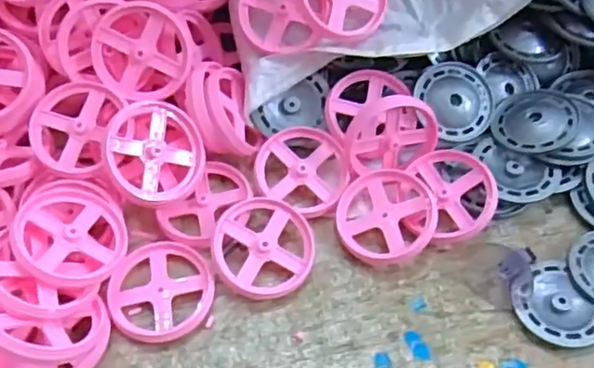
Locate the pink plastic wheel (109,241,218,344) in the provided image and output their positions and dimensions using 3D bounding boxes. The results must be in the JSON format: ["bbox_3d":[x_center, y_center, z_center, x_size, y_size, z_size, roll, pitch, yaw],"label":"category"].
[{"bbox_3d":[-0.084,0.065,0.392,0.063,0.011,0.063,0,55,0],"label":"pink plastic wheel"}]

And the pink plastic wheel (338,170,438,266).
[{"bbox_3d":[0.058,0.017,0.412,0.061,0.019,0.065,0,63,-1],"label":"pink plastic wheel"}]

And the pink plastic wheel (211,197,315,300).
[{"bbox_3d":[-0.021,0.039,0.400,0.062,0.015,0.065,0,55,0],"label":"pink plastic wheel"}]

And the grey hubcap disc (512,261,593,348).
[{"bbox_3d":[0.158,0.073,0.381,0.046,0.008,0.054,-27,59,-17],"label":"grey hubcap disc"}]

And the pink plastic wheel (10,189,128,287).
[{"bbox_3d":[-0.136,0.031,0.377,0.066,0.013,0.063,19,47,-22],"label":"pink plastic wheel"}]

